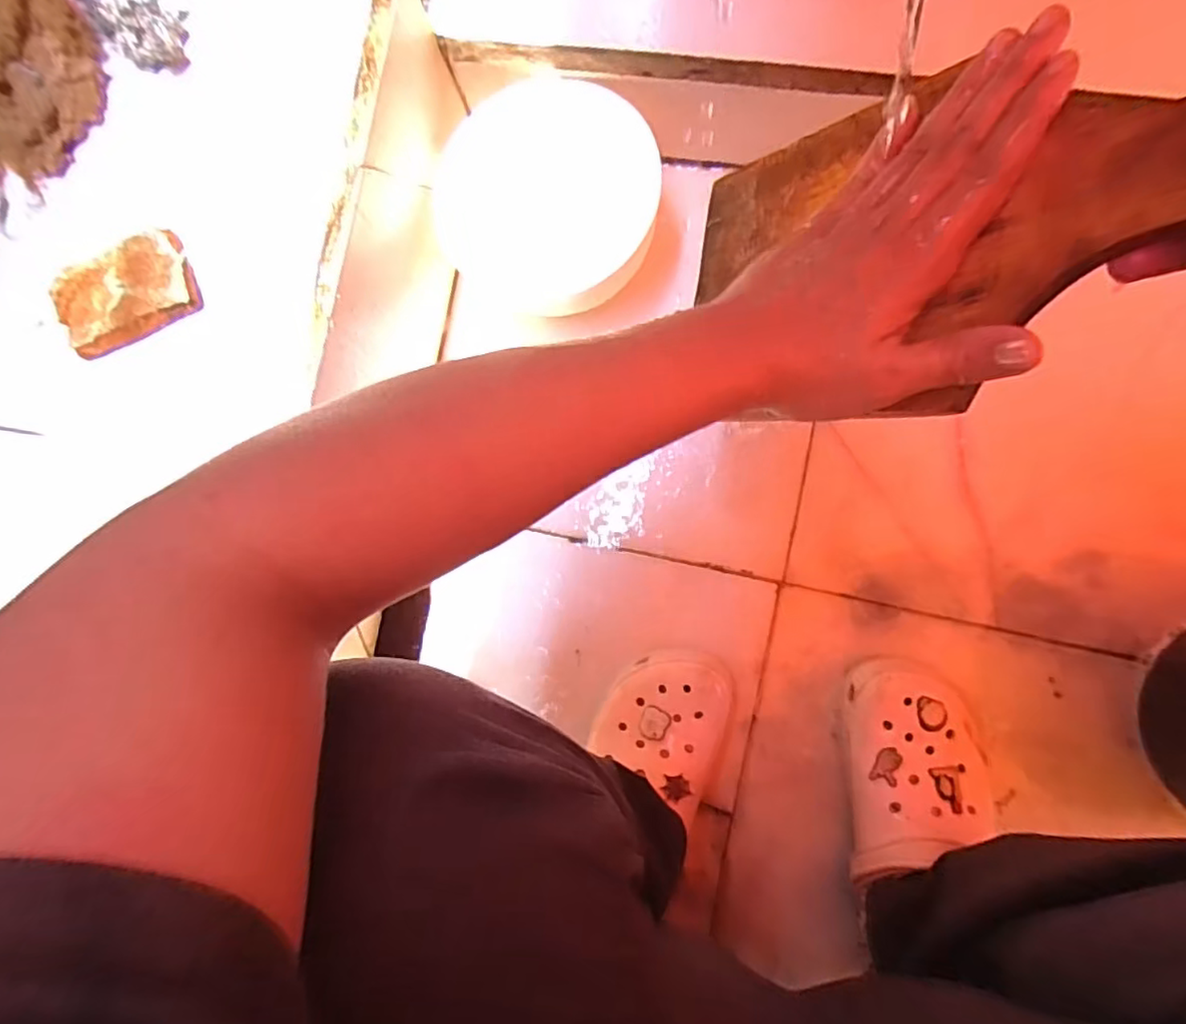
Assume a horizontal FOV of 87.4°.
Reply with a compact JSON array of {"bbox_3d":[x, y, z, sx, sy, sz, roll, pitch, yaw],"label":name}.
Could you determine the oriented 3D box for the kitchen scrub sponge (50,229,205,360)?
[{"bbox_3d":[-0.335,-0.156,0.447,0.100,0.018,0.061,-26,91,4],"label":"kitchen scrub sponge"}]

